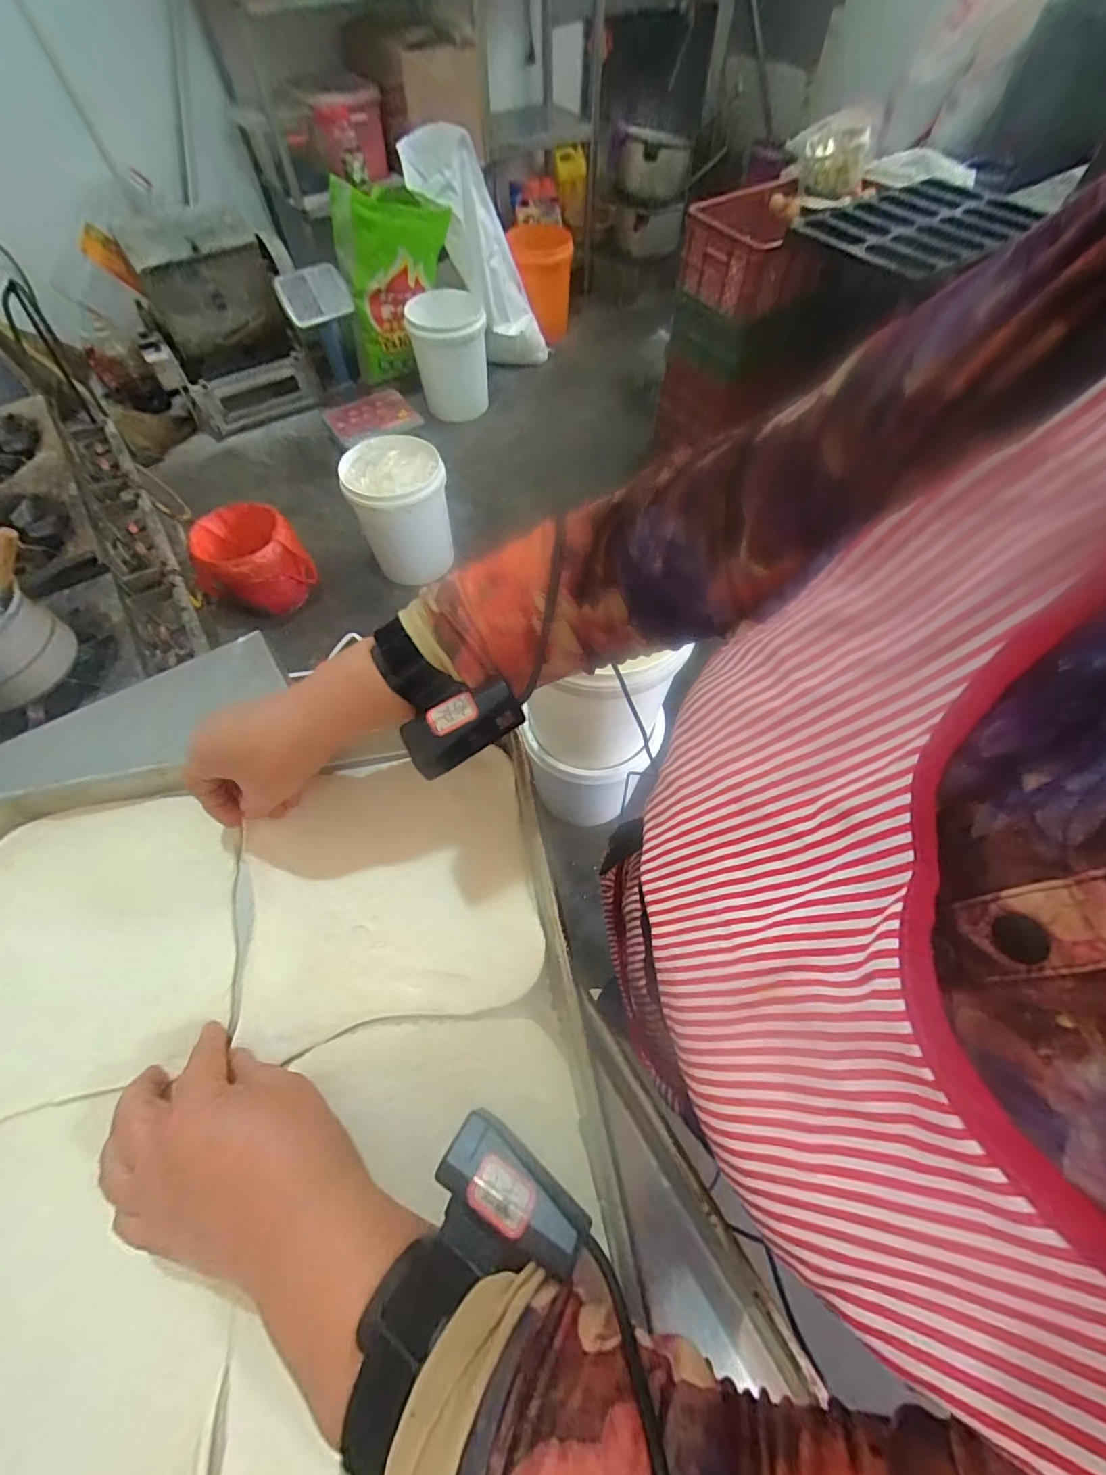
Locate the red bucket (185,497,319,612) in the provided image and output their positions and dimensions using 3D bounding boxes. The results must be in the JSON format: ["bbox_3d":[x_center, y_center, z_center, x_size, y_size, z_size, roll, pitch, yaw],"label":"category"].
[{"bbox_3d":[-0.963,-0.563,1.658,0.307,0.228,0.307,0,61,0],"label":"red bucket"}]

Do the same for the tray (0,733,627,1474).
[{"bbox_3d":[-0.173,0.279,0.261,0.448,0.032,0.599,-10,62,-5],"label":"tray"}]

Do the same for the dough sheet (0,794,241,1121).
[{"bbox_3d":[-0.302,0.131,0.344,0.173,0.009,0.182,-12,62,-6],"label":"dough sheet"}]

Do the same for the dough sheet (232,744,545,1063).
[{"bbox_3d":[-0.112,0.100,0.360,0.188,0.012,0.176,-10,62,-5],"label":"dough sheet"}]

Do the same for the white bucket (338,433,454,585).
[{"bbox_3d":[-0.497,-0.748,1.692,0.286,0.374,0.305,0,61,0],"label":"white bucket"}]

